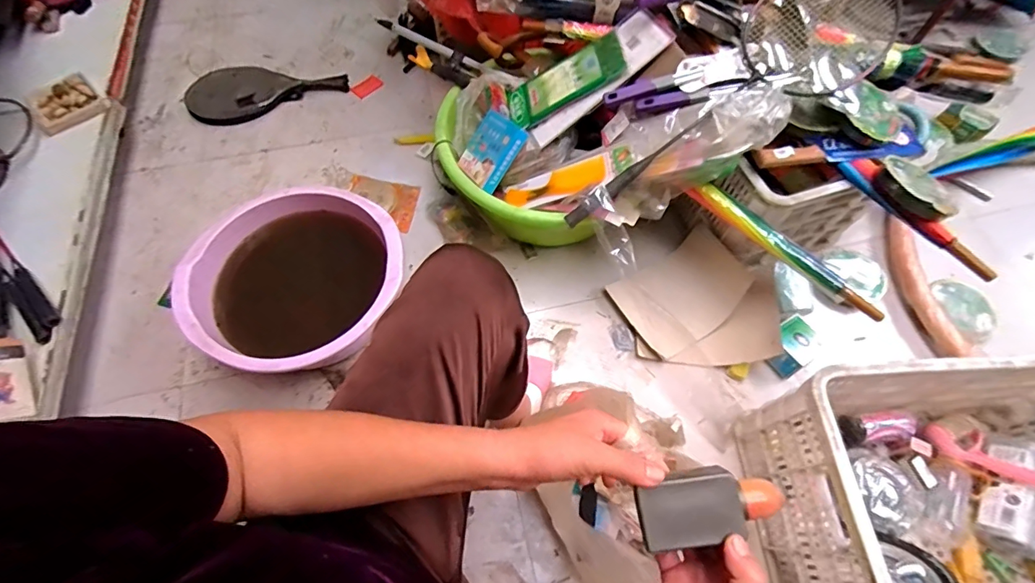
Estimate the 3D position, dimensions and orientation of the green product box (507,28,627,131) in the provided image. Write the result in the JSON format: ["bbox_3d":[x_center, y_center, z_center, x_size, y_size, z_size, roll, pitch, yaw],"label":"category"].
[{"bbox_3d":[0.091,-0.405,0.905,0.237,0.017,0.120,-22,61,23],"label":"green product box"}]

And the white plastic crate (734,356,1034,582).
[{"bbox_3d":[0.683,0.323,0.694,0.522,0.261,0.369,-2,63,-1],"label":"white plastic crate"}]

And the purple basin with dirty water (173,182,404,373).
[{"bbox_3d":[-0.420,-0.018,0.892,0.354,0.153,0.363,0,63,0],"label":"purple basin with dirty water"}]

